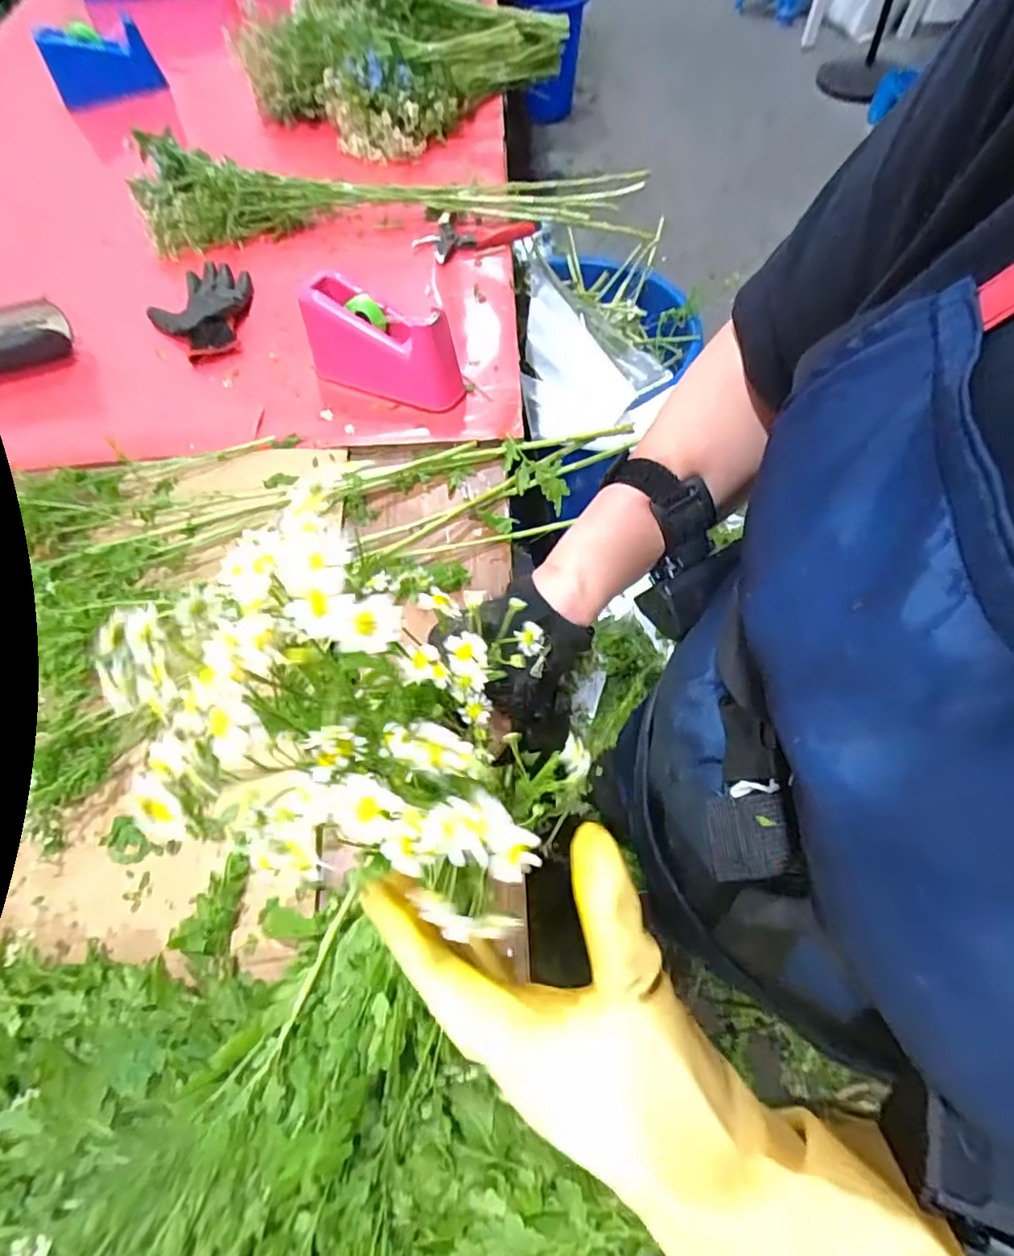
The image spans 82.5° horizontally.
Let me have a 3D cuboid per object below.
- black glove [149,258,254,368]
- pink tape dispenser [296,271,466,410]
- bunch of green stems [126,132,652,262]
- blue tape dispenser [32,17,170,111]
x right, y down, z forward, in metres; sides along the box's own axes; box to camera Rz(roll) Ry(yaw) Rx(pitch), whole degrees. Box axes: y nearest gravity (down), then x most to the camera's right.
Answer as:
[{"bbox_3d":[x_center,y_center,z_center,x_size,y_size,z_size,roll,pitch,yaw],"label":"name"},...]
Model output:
[{"bbox_3d":[-0.439,-0.450,0.818,0.139,0.033,0.215,-6,62,-2],"label":"black glove"},{"bbox_3d":[-0.152,-0.337,0.704,0.198,0.105,0.080,31,67,16],"label":"pink tape dispenser"},{"bbox_3d":[-0.180,-0.653,0.895,0.785,0.095,0.137,1,62,1],"label":"bunch of green stems"},{"bbox_3d":[-0.813,-1.142,1.164,0.205,0.127,0.065,-36,67,-16],"label":"blue tape dispenser"}]

